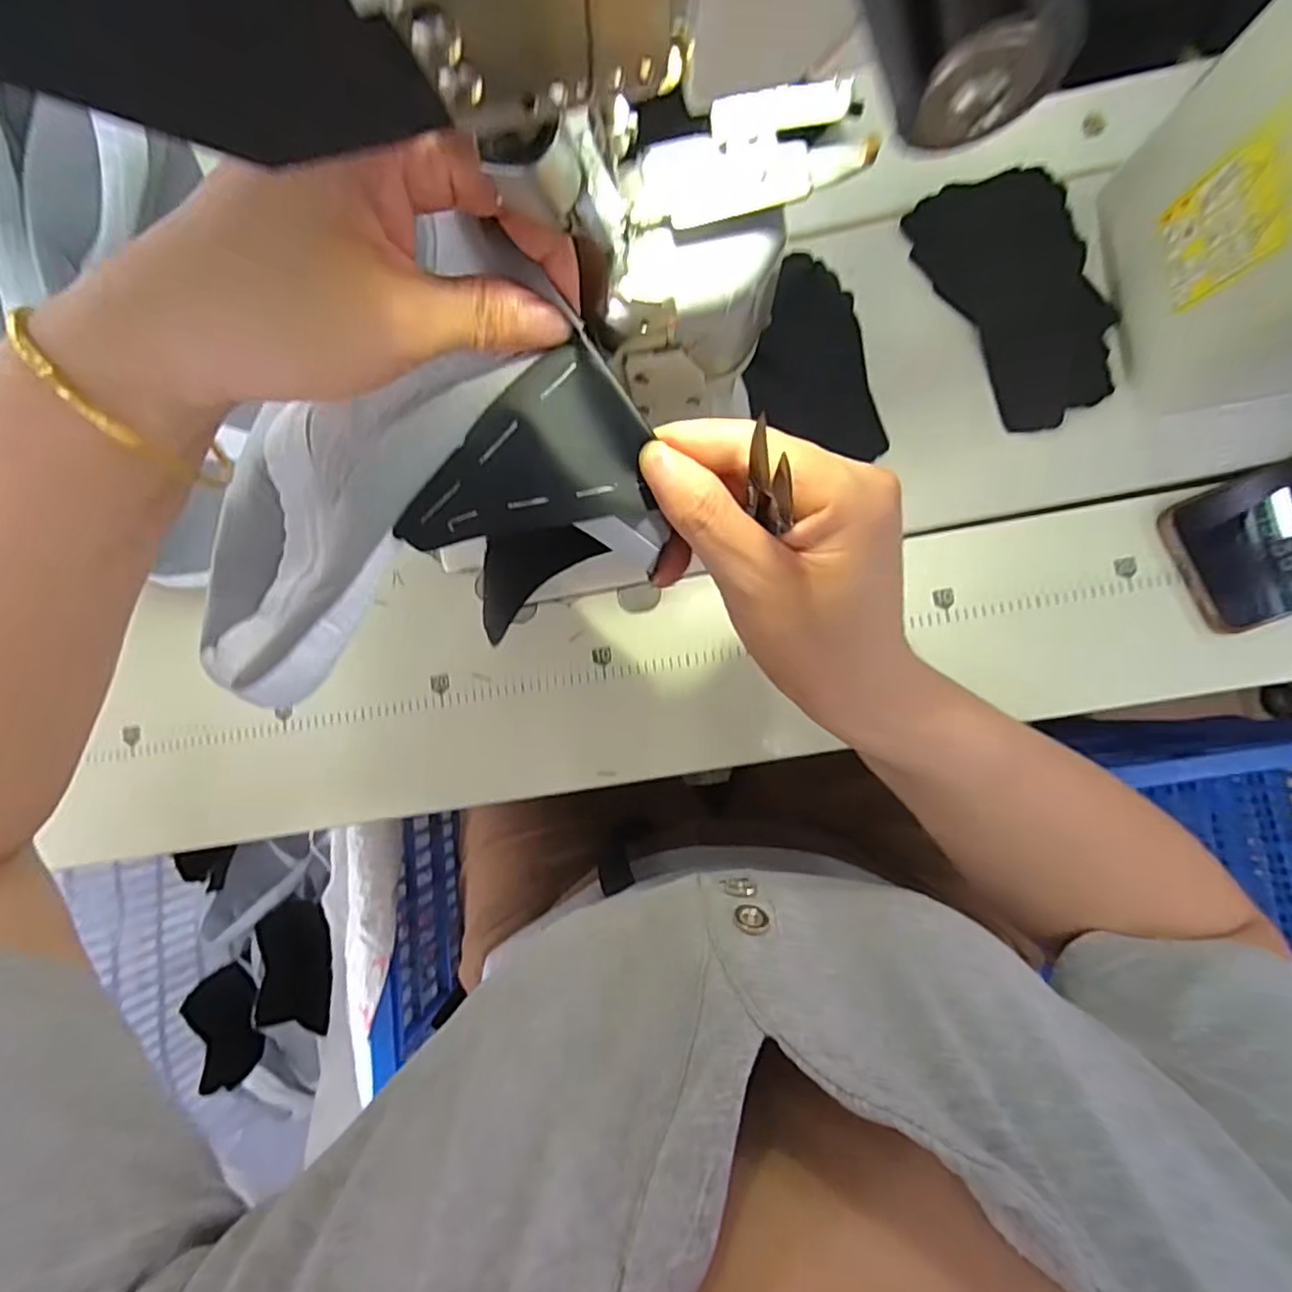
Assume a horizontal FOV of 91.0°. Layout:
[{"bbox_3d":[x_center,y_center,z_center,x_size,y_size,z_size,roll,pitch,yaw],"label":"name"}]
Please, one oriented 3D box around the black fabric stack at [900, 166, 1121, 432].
[{"bbox_3d":[0.209,-0.194,0.349,0.077,0.019,0.137,-25,83,2],"label":"black fabric stack"}]

